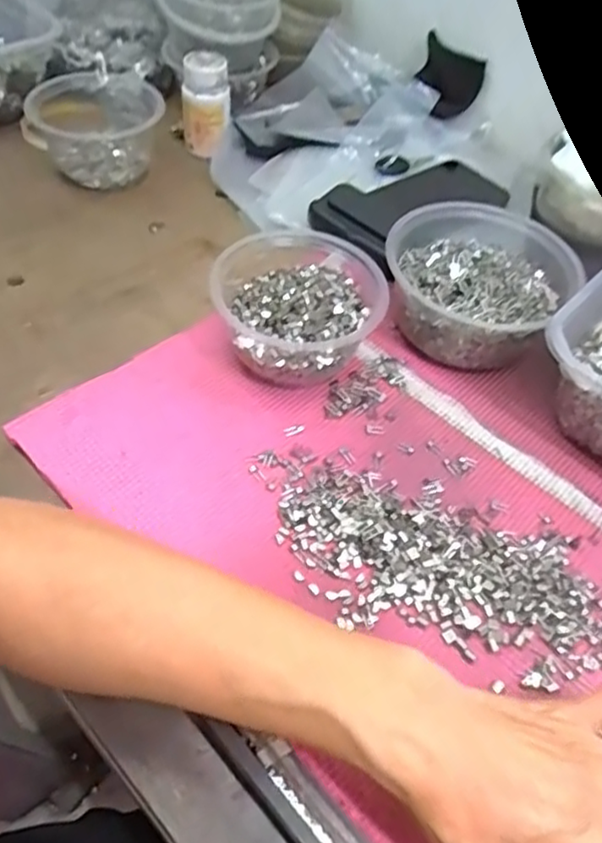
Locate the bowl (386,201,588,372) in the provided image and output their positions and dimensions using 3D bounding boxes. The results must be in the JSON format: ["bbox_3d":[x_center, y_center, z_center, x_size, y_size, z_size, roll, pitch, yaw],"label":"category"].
[{"bbox_3d":[0.129,-0.100,0.484,0.127,0.071,0.119,3,51,-4],"label":"bowl"}]

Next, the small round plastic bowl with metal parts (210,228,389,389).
[{"bbox_3d":[-0.001,-0.080,0.462,0.115,0.068,0.107,3,51,-4],"label":"small round plastic bowl with metal parts"}]

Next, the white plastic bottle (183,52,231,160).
[{"bbox_3d":[-0.091,-0.302,0.628,0.043,0.074,0.041,14,51,5],"label":"white plastic bottle"}]

